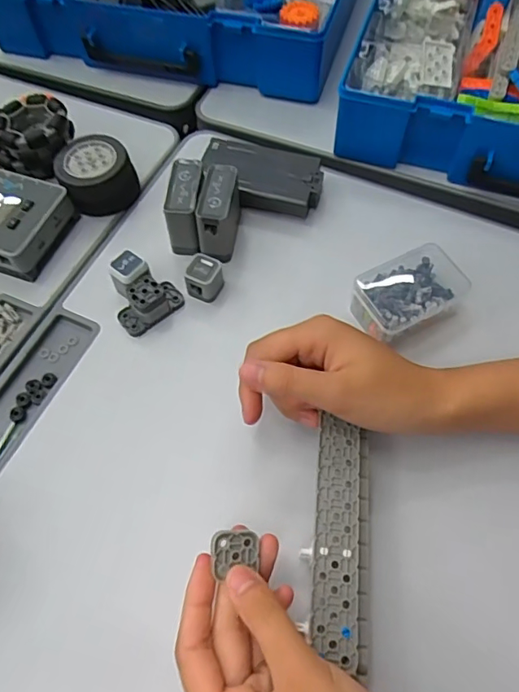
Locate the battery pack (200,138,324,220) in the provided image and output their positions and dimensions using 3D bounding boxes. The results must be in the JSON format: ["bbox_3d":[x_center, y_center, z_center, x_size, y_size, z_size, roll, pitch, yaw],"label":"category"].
[{"bbox_3d":[0.002,-0.143,0.441,0.101,0.029,0.056,15,62,9],"label":"battery pack"}]

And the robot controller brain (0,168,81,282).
[{"bbox_3d":[-0.212,-0.103,0.419,0.100,0.036,0.077,17,62,9],"label":"robot controller brain"}]

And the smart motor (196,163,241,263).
[{"bbox_3d":[-0.032,-0.101,0.405,0.026,0.052,0.057,7,61,4],"label":"smart motor"}]

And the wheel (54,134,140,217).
[{"bbox_3d":[-0.138,-0.144,0.439,0.058,0.039,0.058,0,61,0],"label":"wheel"}]

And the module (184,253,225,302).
[{"bbox_3d":[-0.042,-0.051,0.392,0.023,0.029,0.023,20,63,11],"label":"module"}]

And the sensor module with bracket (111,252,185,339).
[{"bbox_3d":[-0.090,-0.041,0.384,0.049,0.031,0.048,-39,68,-19],"label":"sensor module with bracket"}]

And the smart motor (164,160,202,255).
[{"bbox_3d":[-0.057,-0.108,0.409,0.025,0.052,0.055,3,61,2],"label":"smart motor"}]

